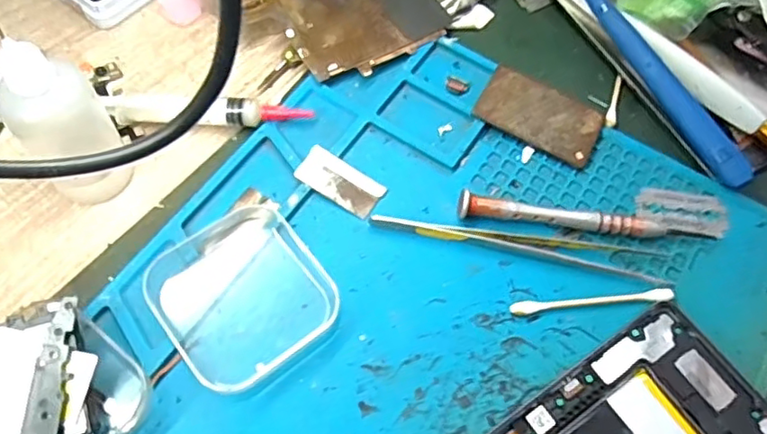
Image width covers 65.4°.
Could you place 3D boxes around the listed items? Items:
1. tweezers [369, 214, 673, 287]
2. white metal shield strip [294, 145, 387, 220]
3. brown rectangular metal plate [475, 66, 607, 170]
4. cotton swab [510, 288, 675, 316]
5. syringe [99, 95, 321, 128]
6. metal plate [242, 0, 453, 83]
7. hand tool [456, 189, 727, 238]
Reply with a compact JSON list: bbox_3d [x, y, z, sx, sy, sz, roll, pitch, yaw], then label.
[{"bbox_3d":[0.062,0.010,0.269,0.132,0.006,0.017,12,62,2],"label":"tweezers"},{"bbox_3d":[-0.020,-0.016,0.278,0.039,0.004,0.020,33,69,3],"label":"white metal shield strip"},{"bbox_3d":[0.079,-0.051,0.302,0.060,0.008,0.035,27,64,10],"label":"brown rectangular metal plate"},{"bbox_3d":[0.090,0.036,0.257,0.070,0.007,0.006,-3,62,-6],"label":"cotton swab"},{"bbox_3d":[-0.083,-0.051,0.289,0.096,0.015,0.015,2,62,-3],"label":"syringe"},{"bbox_3d":[-0.026,-0.124,0.326,0.087,0.004,0.108,-29,71,-19],"label":"metal plate"},{"bbox_3d":[0.097,-0.002,0.275,0.125,0.011,0.025,-1,62,-4],"label":"hand tool"}]

